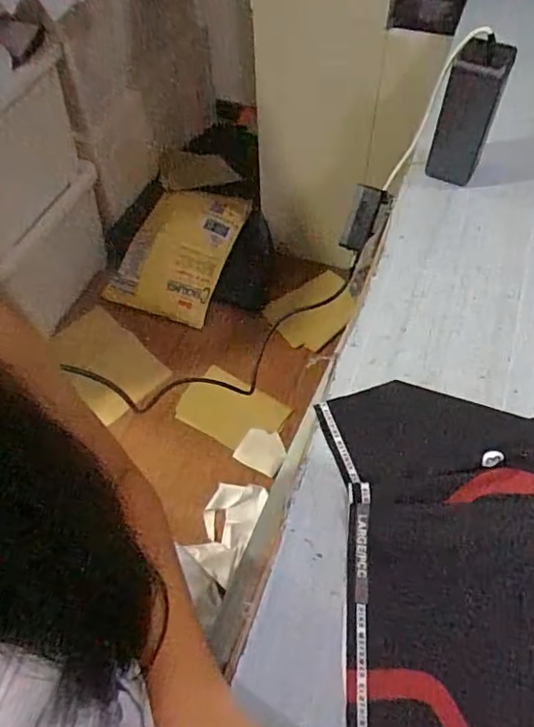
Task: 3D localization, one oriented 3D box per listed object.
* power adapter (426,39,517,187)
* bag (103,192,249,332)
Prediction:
[{"bbox_3d":[0.201,-0.248,0.564,0.051,0.142,0.029,22,61,14],"label":"power adapter"},{"bbox_3d":[-0.217,-0.304,1.437,0.253,0.104,0.396,17,60,12],"label":"bag"}]

